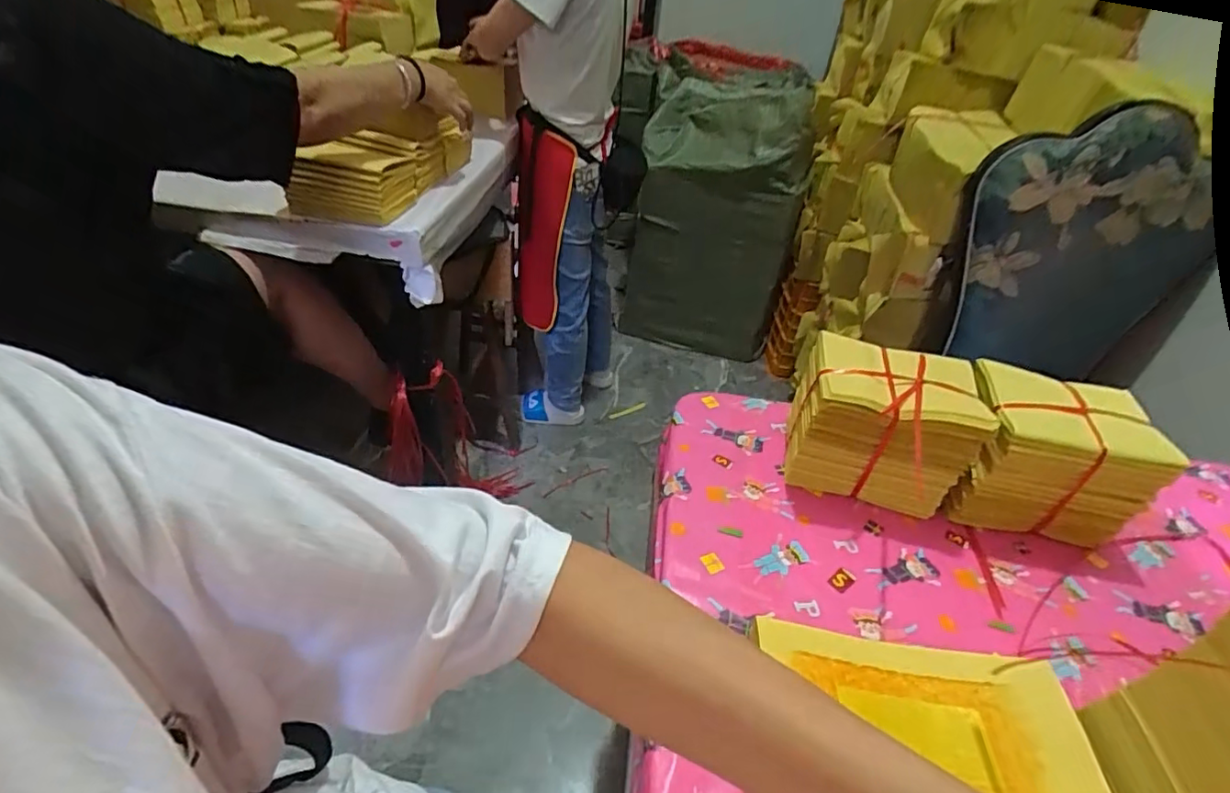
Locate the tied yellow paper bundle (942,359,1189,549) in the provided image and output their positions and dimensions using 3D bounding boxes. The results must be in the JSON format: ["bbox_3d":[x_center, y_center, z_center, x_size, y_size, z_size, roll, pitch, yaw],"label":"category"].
[{"bbox_3d":[0.464,0.065,0.627,0.173,0.145,0.114,10,40,5],"label":"tied yellow paper bundle"}]

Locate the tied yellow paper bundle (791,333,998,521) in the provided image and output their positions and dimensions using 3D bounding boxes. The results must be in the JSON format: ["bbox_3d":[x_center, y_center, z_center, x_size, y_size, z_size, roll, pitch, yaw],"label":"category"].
[{"bbox_3d":[0.289,0.035,0.635,0.167,0.144,0.116,12,40,7],"label":"tied yellow paper bundle"}]

